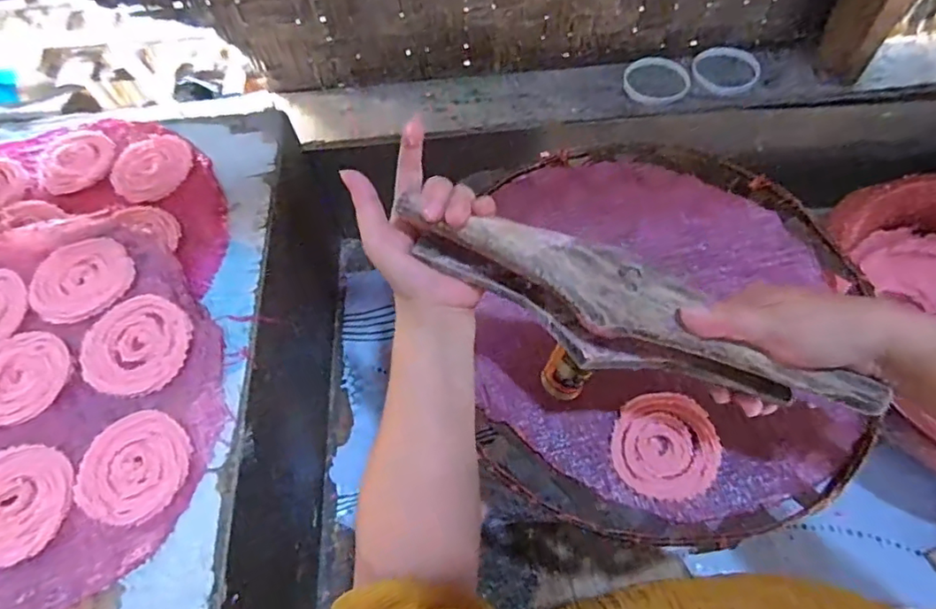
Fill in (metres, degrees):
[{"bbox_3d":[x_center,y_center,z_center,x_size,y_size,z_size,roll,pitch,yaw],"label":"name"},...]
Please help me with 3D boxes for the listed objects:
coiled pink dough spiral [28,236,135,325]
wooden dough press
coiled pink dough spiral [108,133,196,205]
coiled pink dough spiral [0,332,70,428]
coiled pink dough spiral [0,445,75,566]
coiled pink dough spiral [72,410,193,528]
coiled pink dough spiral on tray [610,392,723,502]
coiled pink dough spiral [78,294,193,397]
[{"bbox_3d":[-0.342,-0.024,0.491,0.082,0.004,0.078,1,62,-1],"label":"coiled pink dough spiral"},{"bbox_3d":[0.097,0.006,0.358,0.302,0.049,0.060,24,64,10],"label":"wooden dough press"},{"bbox_3d":[-0.319,-0.139,0.560,0.081,0.006,0.081,31,65,14],"label":"coiled pink dough spiral"},{"bbox_3d":[-0.368,0.060,0.451,0.078,0.007,0.076,1,62,-1],"label":"coiled pink dough spiral"},{"bbox_3d":[-0.336,0.145,0.408,0.084,0.004,0.079,1,62,-1],"label":"coiled pink dough spiral"},{"bbox_3d":[-0.252,0.121,0.417,0.082,0.008,0.078,1,62,-1],"label":"coiled pink dough spiral"},{"bbox_3d":[0.153,0.110,0.430,0.079,0.015,0.080,1,62,-1],"label":"coiled pink dough spiral on tray"},{"bbox_3d":[-0.276,0.032,0.462,0.086,0.007,0.084,1,62,-1],"label":"coiled pink dough spiral"}]

